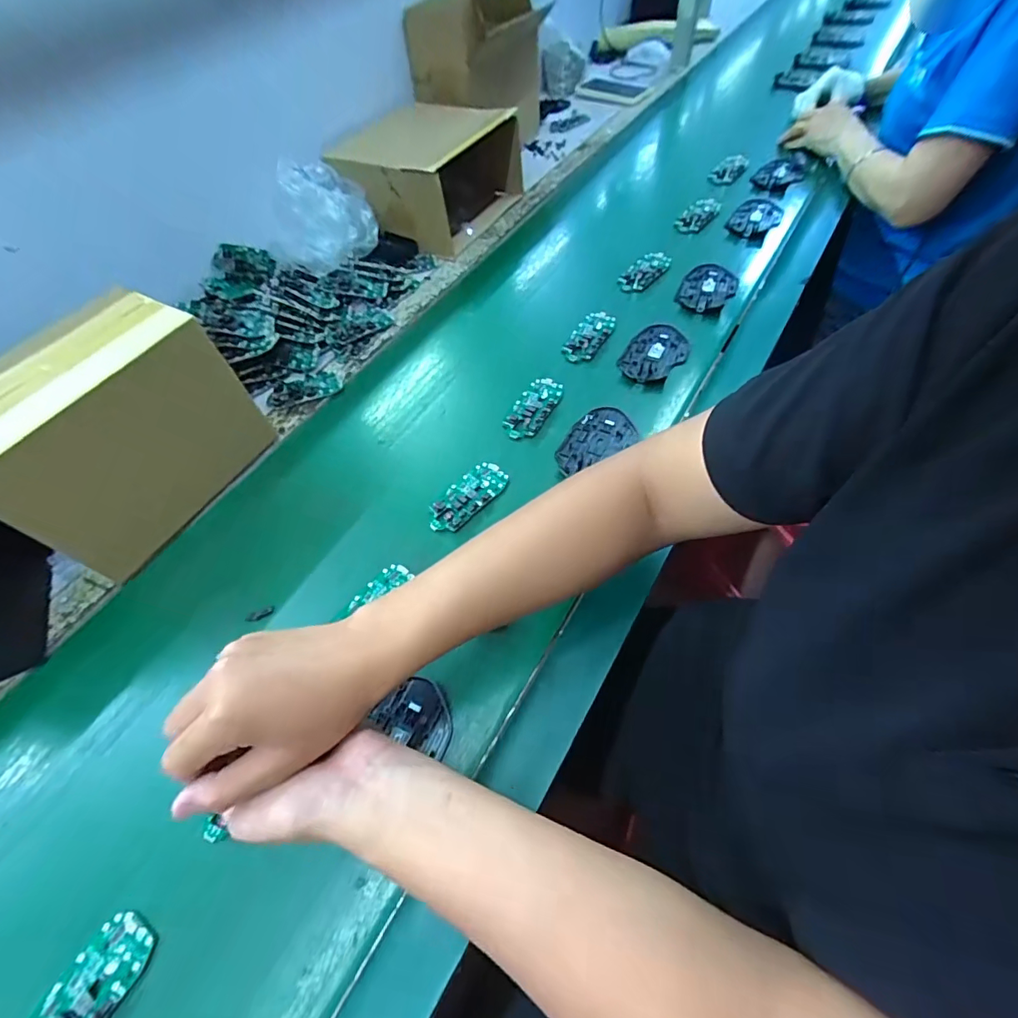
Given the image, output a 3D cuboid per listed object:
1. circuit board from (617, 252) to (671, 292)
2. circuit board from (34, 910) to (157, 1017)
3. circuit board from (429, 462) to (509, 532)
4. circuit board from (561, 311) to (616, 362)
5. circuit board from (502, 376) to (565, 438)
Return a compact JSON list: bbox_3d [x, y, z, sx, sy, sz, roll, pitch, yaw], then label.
[{"bbox_3d":[0.202,-0.354,0.713,0.092,0.017,0.045,-38,64,-18],"label":"circuit board"},{"bbox_3d":[-0.286,0.328,0.317,0.046,0.009,0.094,24,63,17],"label":"circuit board"},{"bbox_3d":[-0.045,-0.015,0.514,0.045,0.008,0.098,37,67,23],"label":"circuit board"},{"bbox_3d":[0.109,-0.235,0.642,0.046,0.010,0.104,25,63,17],"label":"circuit board"},{"bbox_3d":[0.029,-0.125,0.578,0.047,0.007,0.097,25,63,17],"label":"circuit board"}]

